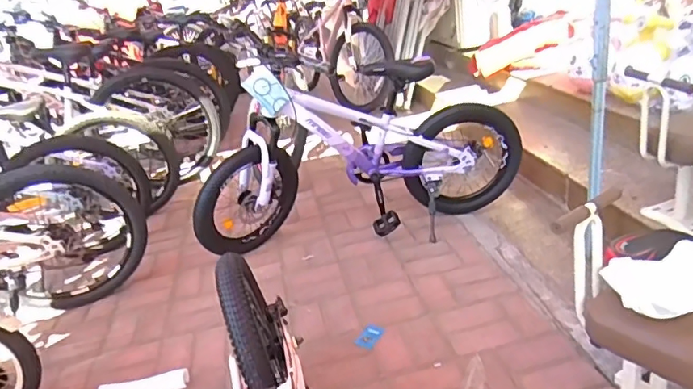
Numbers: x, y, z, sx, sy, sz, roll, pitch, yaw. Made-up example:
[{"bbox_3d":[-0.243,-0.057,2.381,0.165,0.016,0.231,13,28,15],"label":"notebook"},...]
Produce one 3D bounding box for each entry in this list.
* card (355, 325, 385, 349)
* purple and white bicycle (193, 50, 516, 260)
[{"bbox_3d":[0.067,0.408,1.473,0.060,0.006,0.080,13,42,32],"label":"card"},{"bbox_3d":[0.044,-0.181,1.929,1.199,0.676,0.429,-8,24,1],"label":"purple and white bicycle"}]

